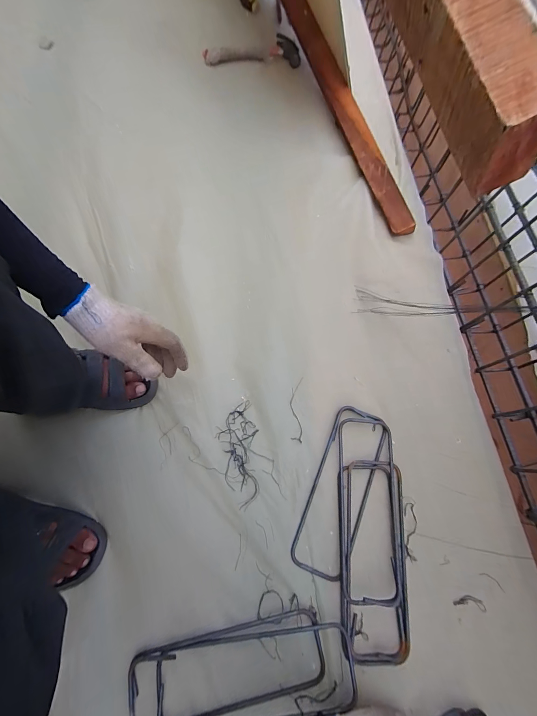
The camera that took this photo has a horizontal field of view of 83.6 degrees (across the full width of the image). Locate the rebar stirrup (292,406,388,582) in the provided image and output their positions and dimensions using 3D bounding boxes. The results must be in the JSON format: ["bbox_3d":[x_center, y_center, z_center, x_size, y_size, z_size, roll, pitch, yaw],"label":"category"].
[{"bbox_3d":[0.136,0.234,0.545,0.099,0.028,0.294,23,76,7],"label":"rebar stirrup"}]

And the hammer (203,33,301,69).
[{"bbox_3d":[-0.052,-0.972,0.945,0.293,0.032,0.133,-3,72,-4],"label":"hammer"}]

